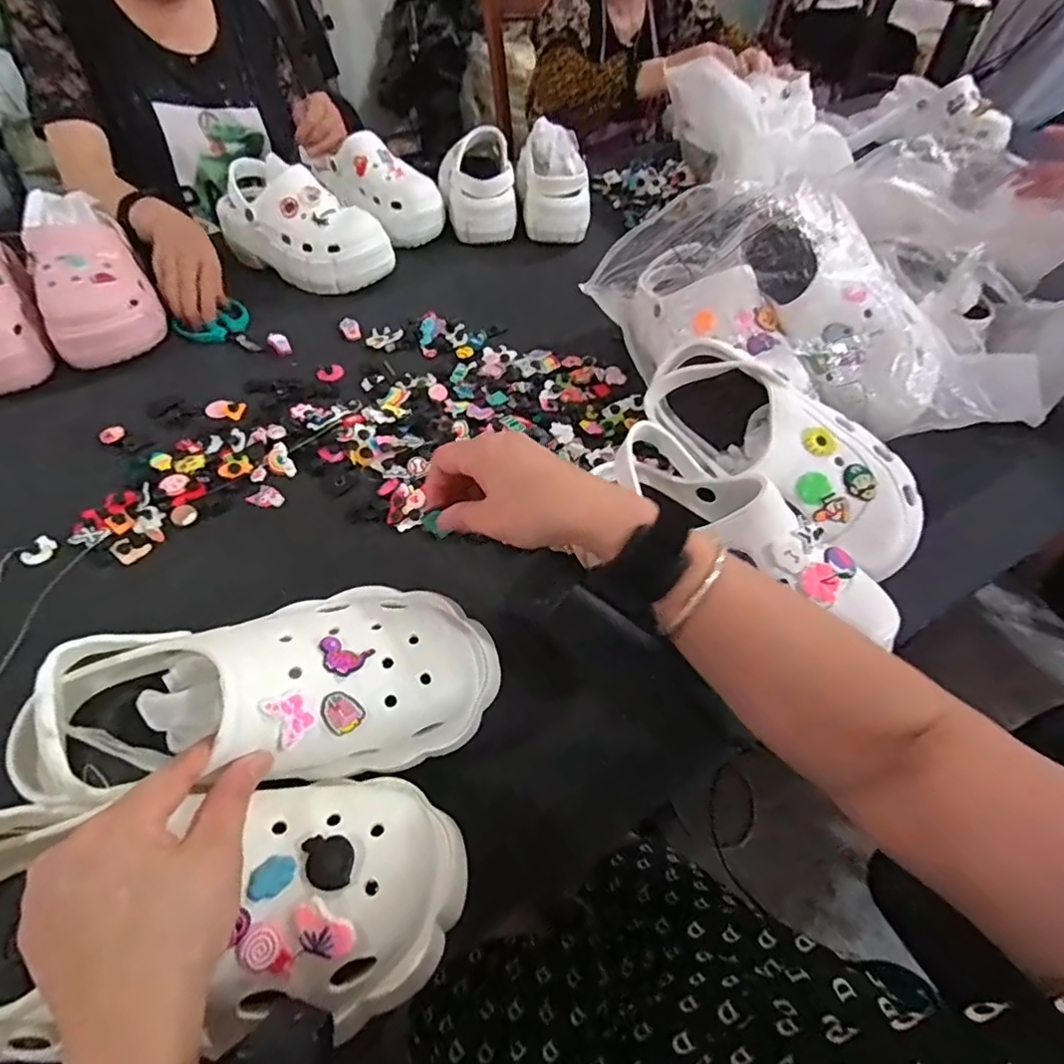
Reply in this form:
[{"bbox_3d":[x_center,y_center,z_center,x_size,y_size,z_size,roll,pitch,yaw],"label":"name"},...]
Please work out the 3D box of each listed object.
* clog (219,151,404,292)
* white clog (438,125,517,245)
[{"bbox_3d":[-0.308,-0.410,0.774,0.225,0.109,0.106,26,55,17],"label":"clog"},{"bbox_3d":[-0.090,-0.551,0.896,0.103,0.105,0.225,-8,52,-8],"label":"white clog"}]

